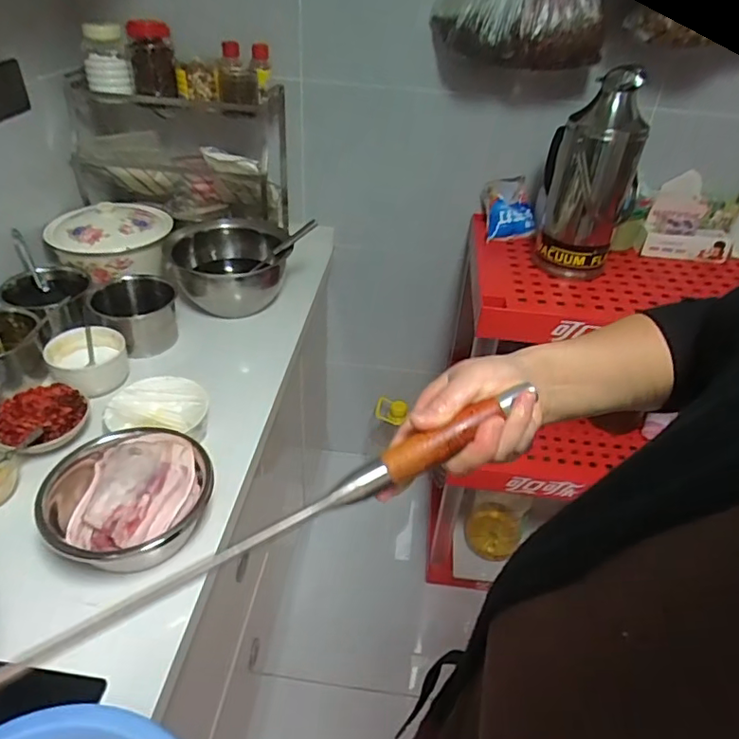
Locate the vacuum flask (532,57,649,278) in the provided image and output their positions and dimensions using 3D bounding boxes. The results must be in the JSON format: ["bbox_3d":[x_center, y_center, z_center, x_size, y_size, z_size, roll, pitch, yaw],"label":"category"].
[{"bbox_3d":[0.437,-0.378,1.095,0.177,0.372,0.157,14,38,14],"label":"vacuum flask"}]

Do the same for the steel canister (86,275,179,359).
[{"bbox_3d":[-0.457,-0.101,1.099,0.165,0.111,0.144,-13,40,-22],"label":"steel canister"}]

